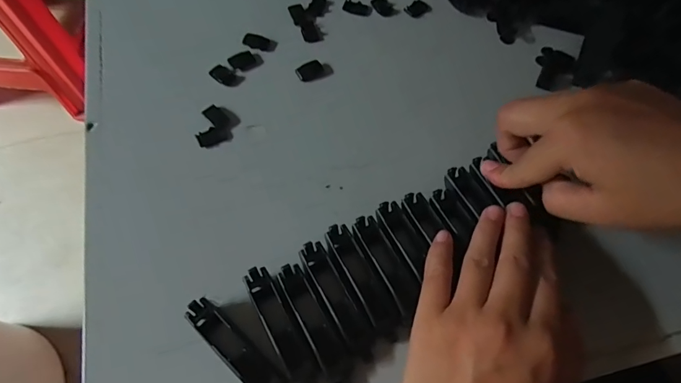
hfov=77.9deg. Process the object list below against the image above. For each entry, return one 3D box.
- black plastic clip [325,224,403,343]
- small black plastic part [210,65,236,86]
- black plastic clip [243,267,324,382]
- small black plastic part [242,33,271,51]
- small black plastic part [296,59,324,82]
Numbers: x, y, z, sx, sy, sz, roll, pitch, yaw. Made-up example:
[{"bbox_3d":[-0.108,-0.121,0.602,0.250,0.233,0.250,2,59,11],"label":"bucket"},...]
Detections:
[{"bbox_3d":[0.014,0.056,0.258,0.015,0.019,0.076,-26,68,-13],"label":"black plastic clip"},{"bbox_3d":[-0.092,-0.092,0.330,0.021,0.004,0.014,31,68,13],"label":"small black plastic part"},{"bbox_3d":[-0.034,0.079,0.245,0.018,0.018,0.075,-27,68,-13],"label":"black plastic clip"},{"bbox_3d":[-0.069,-0.123,0.346,0.022,0.004,0.013,14,65,5],"label":"small black plastic part"},{"bbox_3d":[-0.024,-0.096,0.335,0.021,0.004,0.016,-23,67,-11],"label":"small black plastic part"}]

